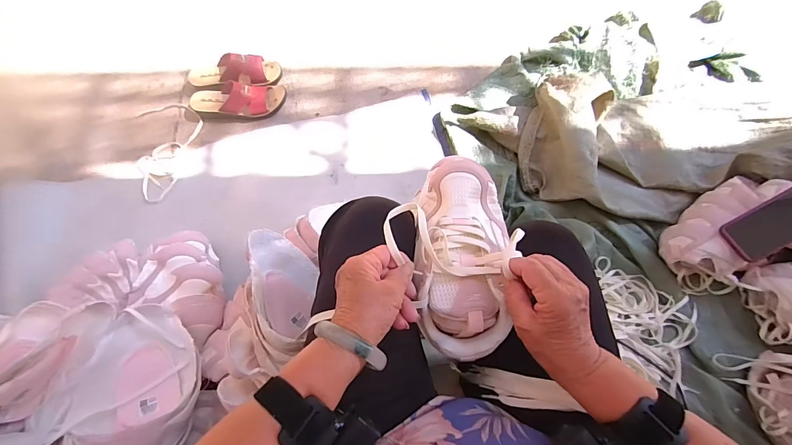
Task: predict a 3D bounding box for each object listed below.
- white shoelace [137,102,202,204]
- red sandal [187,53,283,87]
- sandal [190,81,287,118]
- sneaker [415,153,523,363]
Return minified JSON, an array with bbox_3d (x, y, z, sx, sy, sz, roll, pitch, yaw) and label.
[{"bbox_3d":[-0.556,-0.184,0.907,0.152,0.011,0.269,-16,71,-6],"label":"white shoelace"},{"bbox_3d":[-0.416,-0.385,0.934,0.233,0.071,0.080,-1,74,0],"label":"red sandal"},{"bbox_3d":[-0.395,-0.311,0.897,0.229,0.094,0.085,-3,74,-1],"label":"sandal"},{"bbox_3d":[0.075,0.034,0.410,0.102,0.091,0.214,1,75,0],"label":"sneaker"}]

